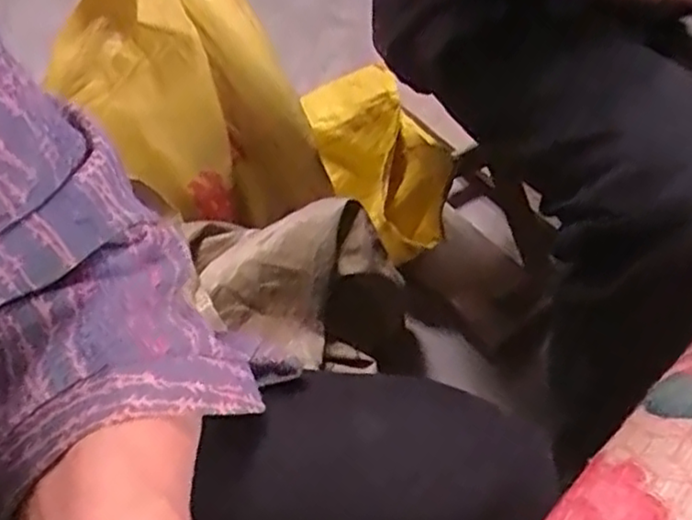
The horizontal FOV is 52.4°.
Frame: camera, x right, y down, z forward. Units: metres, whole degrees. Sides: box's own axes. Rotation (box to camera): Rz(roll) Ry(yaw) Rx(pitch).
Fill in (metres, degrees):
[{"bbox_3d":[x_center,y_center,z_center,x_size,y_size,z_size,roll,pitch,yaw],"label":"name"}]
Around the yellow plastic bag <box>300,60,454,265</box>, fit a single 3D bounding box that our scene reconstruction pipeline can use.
[{"bbox_3d":[0.037,-0.139,0.898,0.102,0.131,0.260,-22,54,-19],"label":"yellow plastic bag"}]

